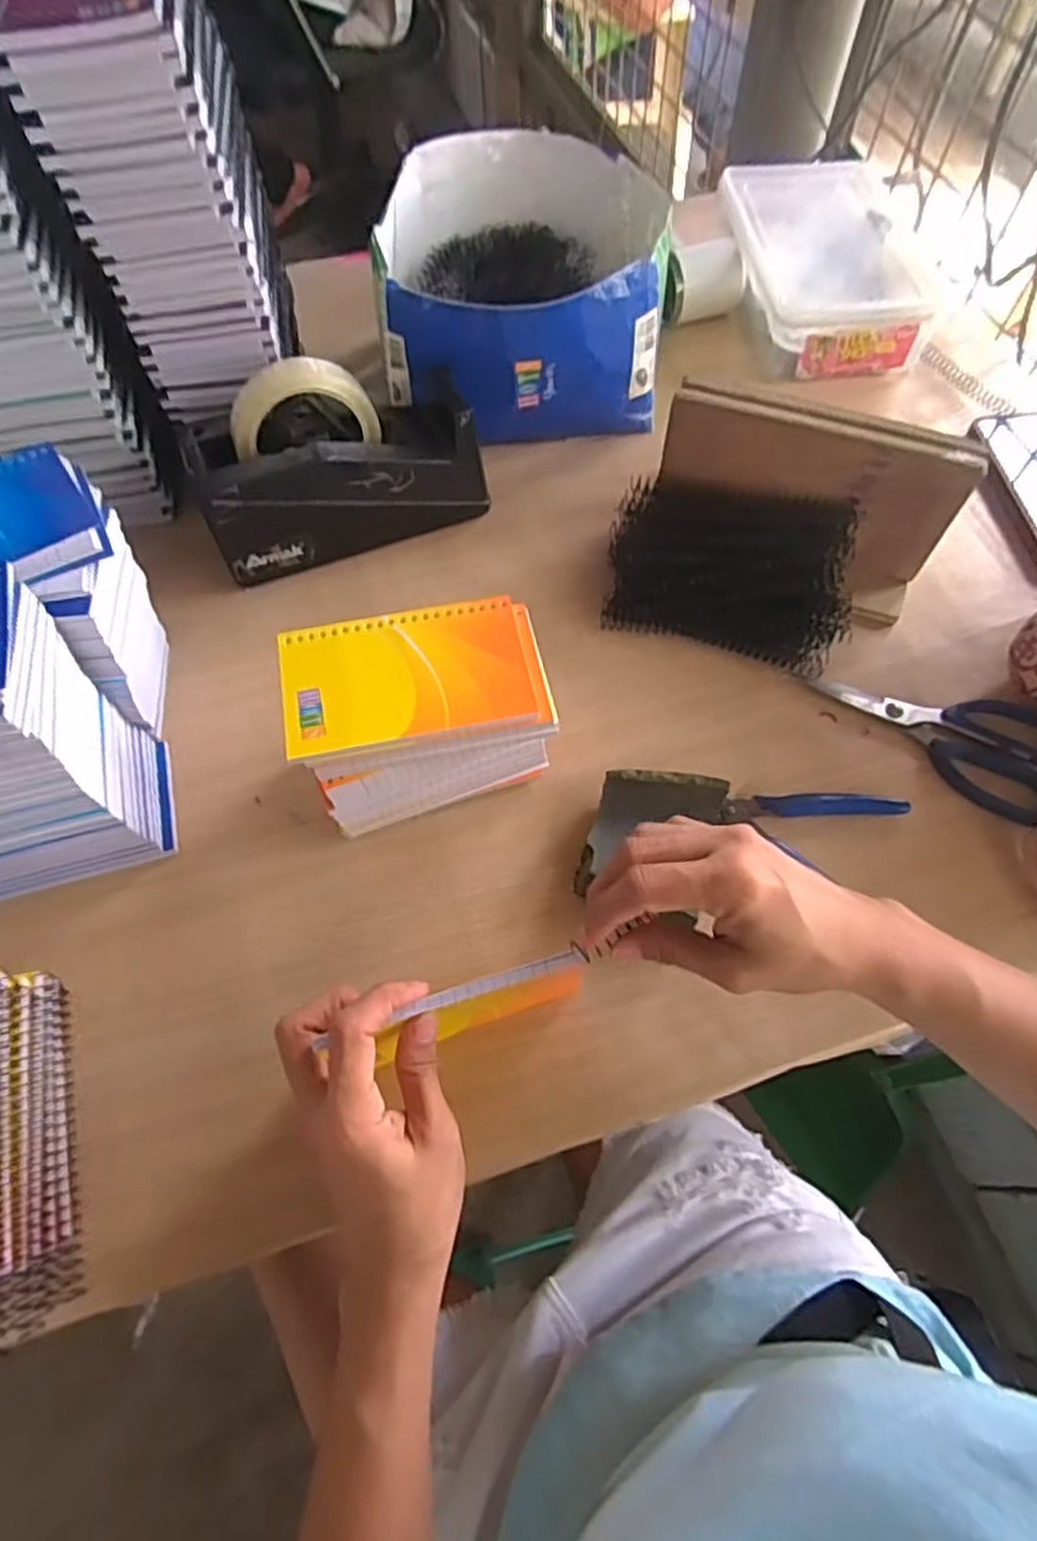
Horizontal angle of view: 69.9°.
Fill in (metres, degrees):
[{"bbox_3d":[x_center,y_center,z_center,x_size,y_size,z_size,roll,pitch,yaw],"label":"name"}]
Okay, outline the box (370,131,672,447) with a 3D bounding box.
[{"bbox_3d":[0.001,-0.404,0.620,0.216,0.122,0.241,-7,63,-3],"label":"box"}]

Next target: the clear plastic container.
[{"bbox_3d":[0.281,-0.489,0.712,0.147,0.058,0.252,-7,63,-3],"label":"clear plastic container"}]

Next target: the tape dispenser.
[{"bbox_3d":[-0.132,-0.226,0.545,0.202,0.122,0.081,-21,65,-10],"label":"tape dispenser"}]

